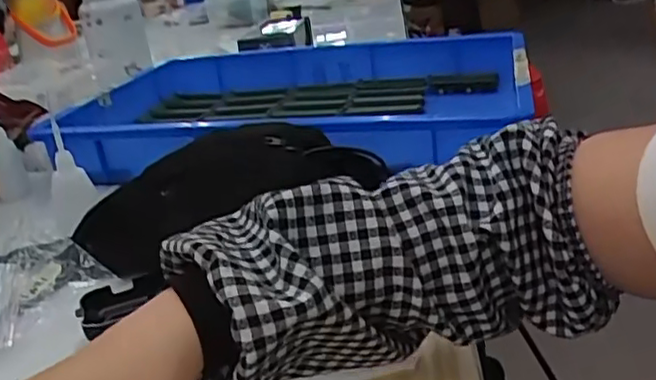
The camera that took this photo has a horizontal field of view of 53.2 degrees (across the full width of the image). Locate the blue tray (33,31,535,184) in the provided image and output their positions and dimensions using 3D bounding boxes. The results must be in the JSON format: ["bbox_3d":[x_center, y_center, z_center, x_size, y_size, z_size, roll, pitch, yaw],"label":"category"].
[{"bbox_3d":[-0.041,-0.112,0.838,0.558,0.074,0.391,-1,24,15],"label":"blue tray"}]

